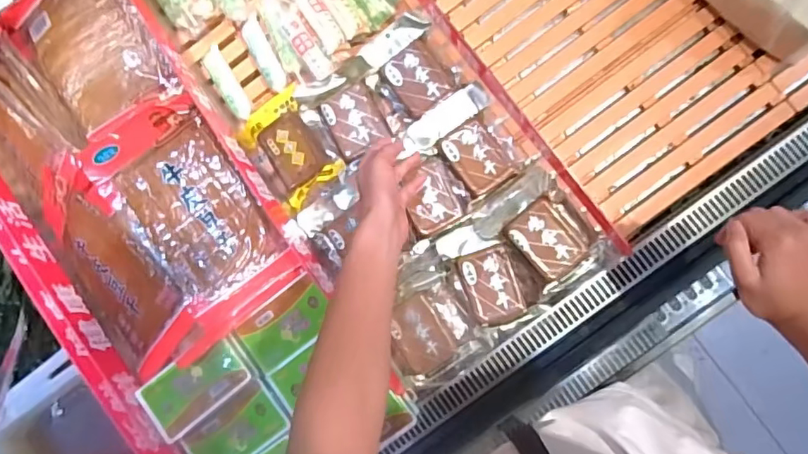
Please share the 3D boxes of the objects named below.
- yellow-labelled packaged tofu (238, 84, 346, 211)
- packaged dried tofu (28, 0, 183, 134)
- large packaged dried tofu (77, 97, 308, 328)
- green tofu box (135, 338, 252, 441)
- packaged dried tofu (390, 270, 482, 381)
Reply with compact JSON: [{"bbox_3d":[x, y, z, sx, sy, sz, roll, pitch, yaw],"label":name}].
[{"bbox_3d":[-0.173,-0.122,0.806,0.105,0.025,0.155,-36,83,3],"label":"yellow-labelled packaged tofu"},{"bbox_3d":[-0.448,-0.266,0.775,0.161,0.034,0.232,-34,83,3],"label":"packaged dried tofu"},{"bbox_3d":[-0.298,-0.026,0.747,0.184,0.060,0.301,-38,82,2],"label":"large packaged dried tofu"},{"bbox_3d":[-0.285,0.218,0.735,0.140,0.029,0.080,-38,82,2],"label":"green tofu box"},{"bbox_3d":[0.031,0.144,0.763,0.123,0.027,0.126,-29,83,4],"label":"packaged dried tofu"}]

